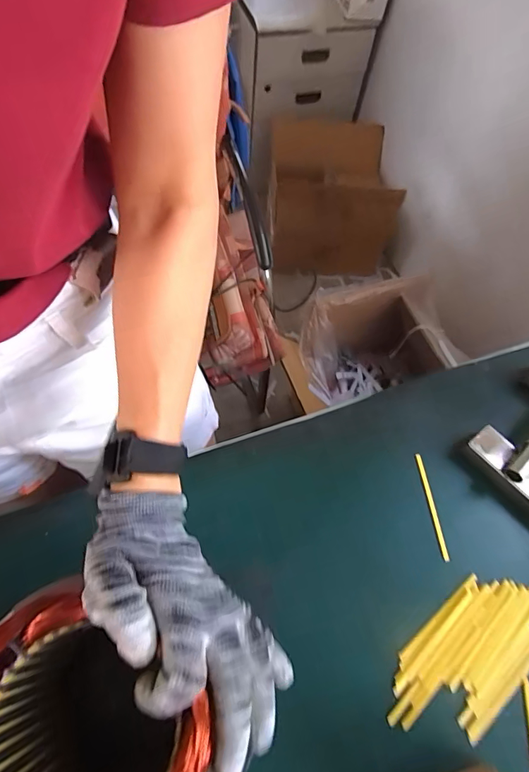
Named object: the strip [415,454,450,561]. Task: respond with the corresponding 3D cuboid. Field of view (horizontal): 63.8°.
[{"bbox_3d":[0.178,0.127,0.454,0.006,0.006,0.111,-4,62,-6],"label":"strip"}]

